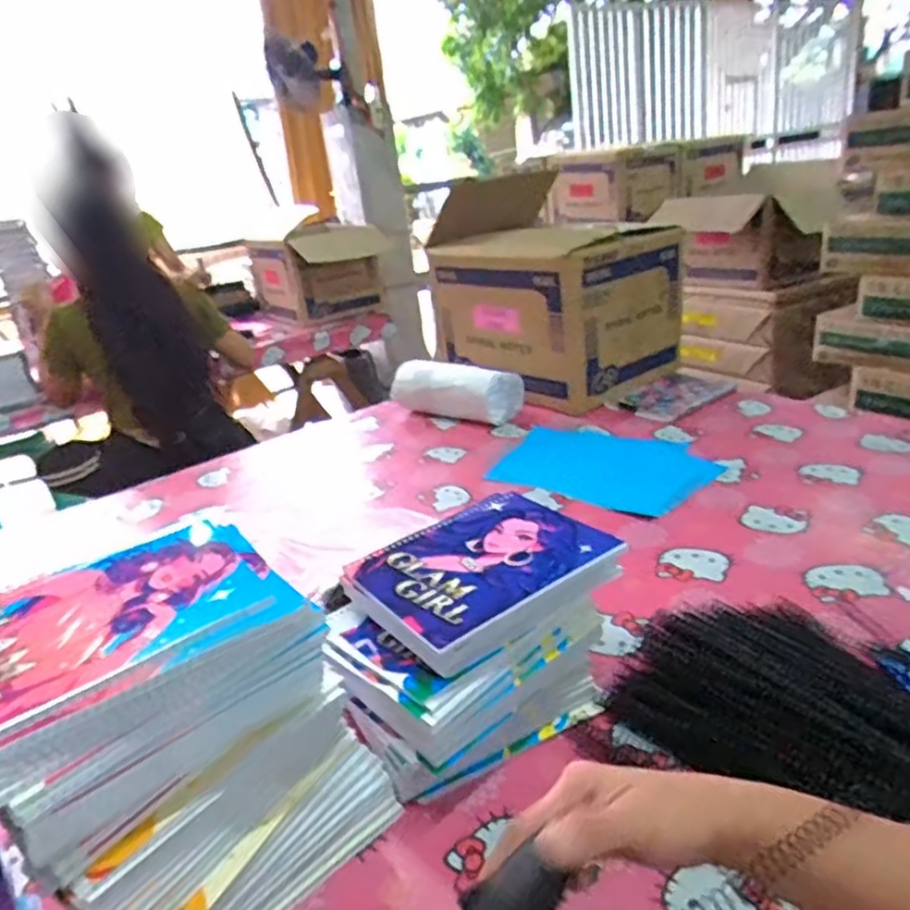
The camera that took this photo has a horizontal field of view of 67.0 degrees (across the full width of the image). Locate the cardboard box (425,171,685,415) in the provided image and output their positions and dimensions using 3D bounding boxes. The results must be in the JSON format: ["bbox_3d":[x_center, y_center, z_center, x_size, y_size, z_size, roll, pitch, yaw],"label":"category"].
[{"bbox_3d":[0.206,-0.336,1.446,0.344,0.386,0.414,-25,29,-35],"label":"cardboard box"}]

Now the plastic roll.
[{"bbox_3d":[0.002,-0.131,1.380,0.274,0.108,0.106,10,29,33],"label":"plastic roll"}]

